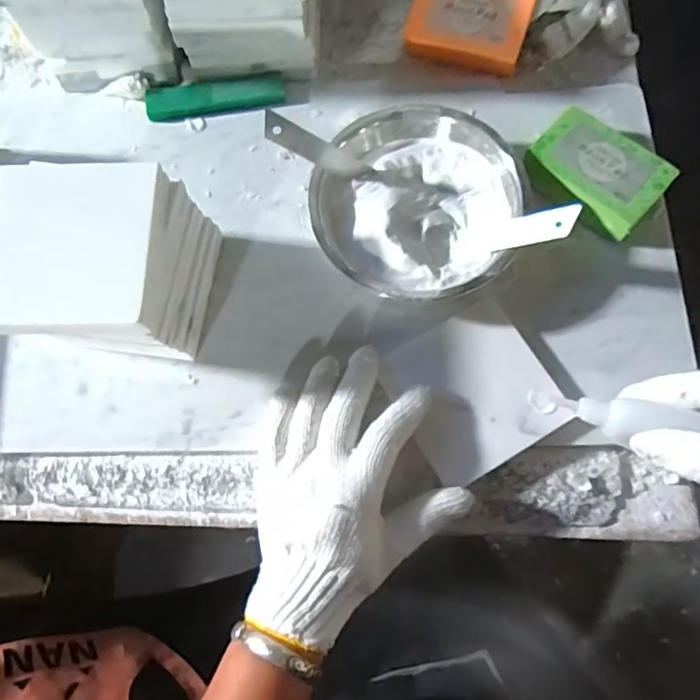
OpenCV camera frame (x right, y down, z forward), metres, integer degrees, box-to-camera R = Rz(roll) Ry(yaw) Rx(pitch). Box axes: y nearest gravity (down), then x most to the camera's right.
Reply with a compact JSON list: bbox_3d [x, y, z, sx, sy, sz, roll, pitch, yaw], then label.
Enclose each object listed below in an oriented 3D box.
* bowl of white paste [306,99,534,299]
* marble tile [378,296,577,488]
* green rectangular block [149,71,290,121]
[{"bbox_3d":[0.050,-0.102,0.396,0.140,0.042,0.145,0,74,0],"label":"bowl of white paste"},{"bbox_3d":[0.083,0.027,0.369,0.099,0.014,0.100,-28,76,-8],"label":"marble tile"},{"bbox_3d":[-0.111,-0.209,0.451,0.112,0.012,0.033,-5,74,-2],"label":"green rectangular block"}]

